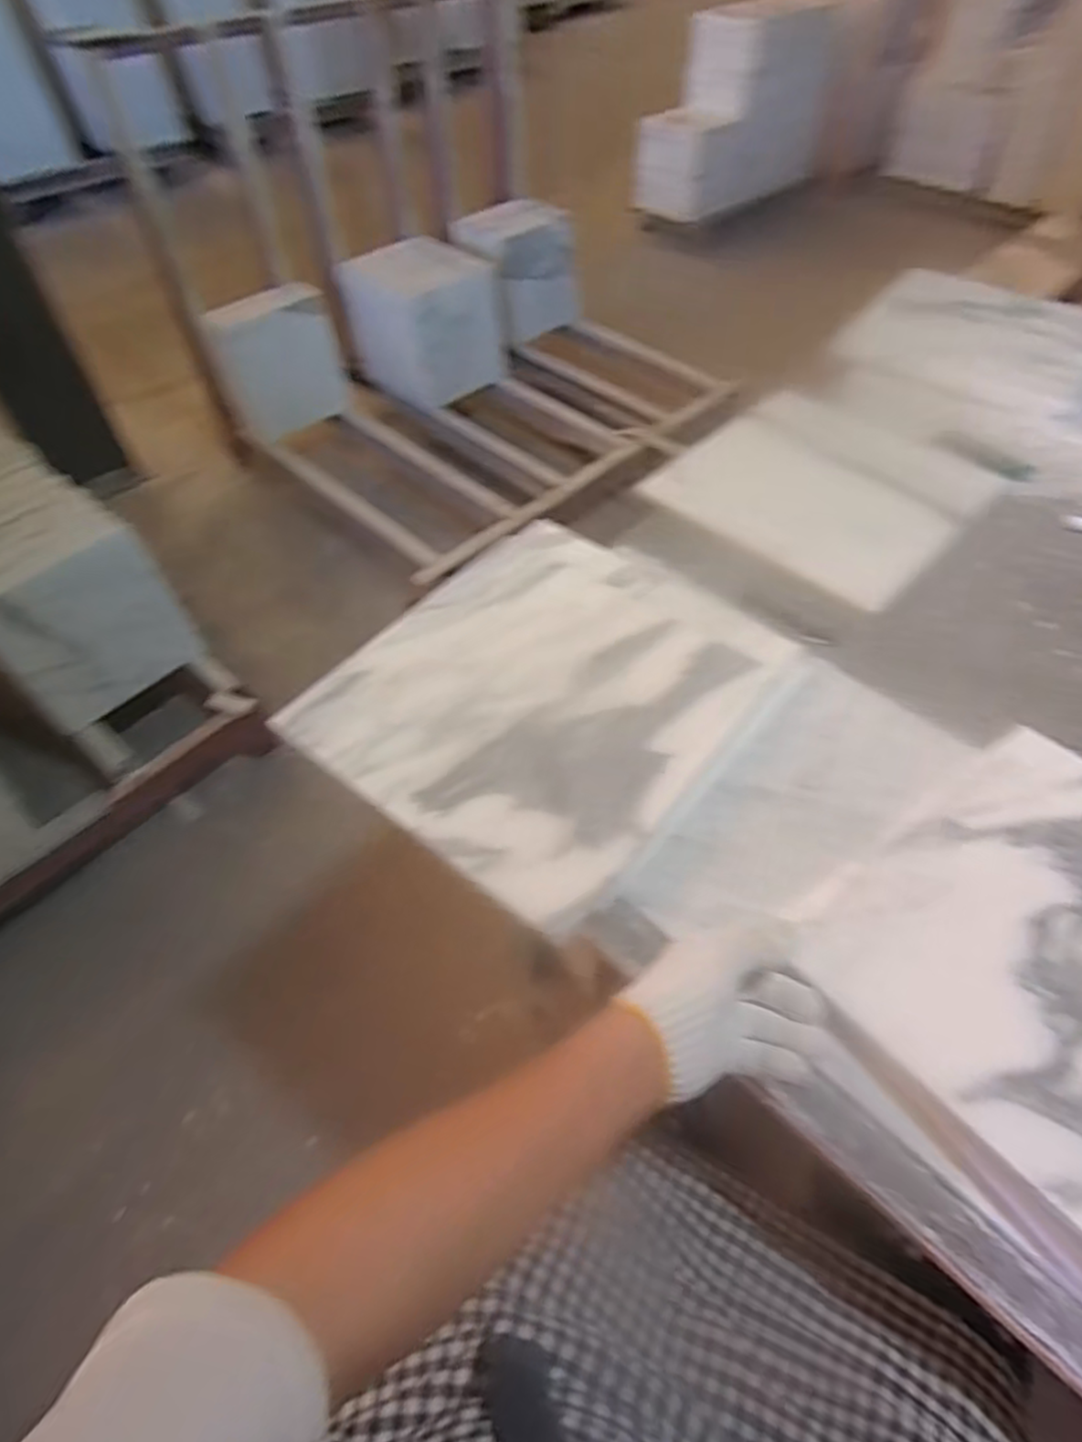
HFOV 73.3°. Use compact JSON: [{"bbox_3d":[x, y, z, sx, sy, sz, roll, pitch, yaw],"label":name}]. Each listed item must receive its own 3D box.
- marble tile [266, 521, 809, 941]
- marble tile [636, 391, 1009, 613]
[{"bbox_3d":[0.011,-0.031,0.617,0.298,0.021,0.343,34,62,22],"label":"marble tile"},{"bbox_3d":[0.316,-0.263,0.816,0.275,0.014,0.290,-40,63,-19],"label":"marble tile"}]

